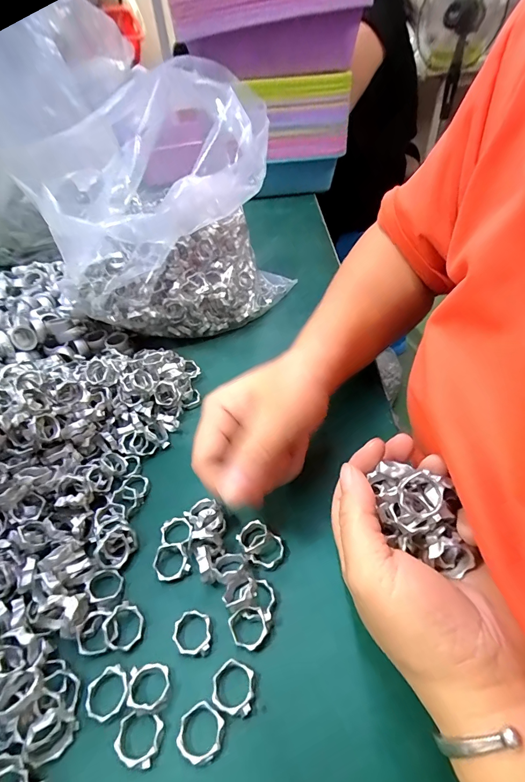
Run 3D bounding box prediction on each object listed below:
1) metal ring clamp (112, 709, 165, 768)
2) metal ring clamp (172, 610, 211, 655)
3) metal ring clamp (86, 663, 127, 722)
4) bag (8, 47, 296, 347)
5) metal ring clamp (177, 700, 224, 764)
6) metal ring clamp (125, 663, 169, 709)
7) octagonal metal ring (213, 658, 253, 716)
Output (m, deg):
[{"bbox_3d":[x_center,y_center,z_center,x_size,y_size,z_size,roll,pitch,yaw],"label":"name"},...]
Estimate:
[{"bbox_3d":[-0.057,0.162,0.171,0.021,0.005,0.019,-2,44,5],"label":"metal ring clamp"},{"bbox_3d":[-0.039,0.132,0.201,0.022,0.006,0.020,-5,44,2],"label":"metal ring clamp"},{"bbox_3d":[-0.078,0.151,0.184,0.020,0.004,0.020,-3,44,3],"label":"metal ring clamp"},{"bbox_3d":[-0.083,-0.164,0.358,0.222,0.181,0.130,-8,44,-1],"label":"bag"},{"bbox_3d":[-0.028,0.159,0.171,0.021,0.005,0.020,-3,44,3],"label":"metal ring clamp"},{"bbox_3d":[-0.057,0.147,0.183,0.019,0.004,0.021,-5,26,-9],"label":"metal ring clamp"},{"bbox_3d":[-0.014,0.147,0.182,0.019,0.006,0.021,-1,44,6],"label":"octagonal metal ring"}]

